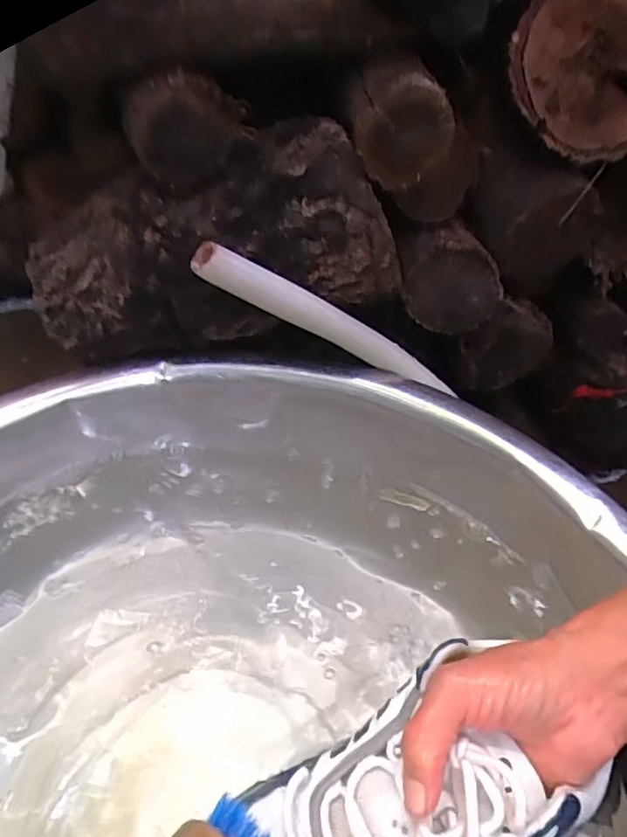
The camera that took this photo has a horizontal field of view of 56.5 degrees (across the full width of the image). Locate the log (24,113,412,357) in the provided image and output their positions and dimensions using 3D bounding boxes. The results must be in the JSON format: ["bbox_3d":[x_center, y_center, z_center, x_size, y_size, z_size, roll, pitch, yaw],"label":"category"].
[{"bbox_3d":[-0.086,-0.129,0.456,0.282,0.131,0.081,-13,46,9],"label":"log"}]

